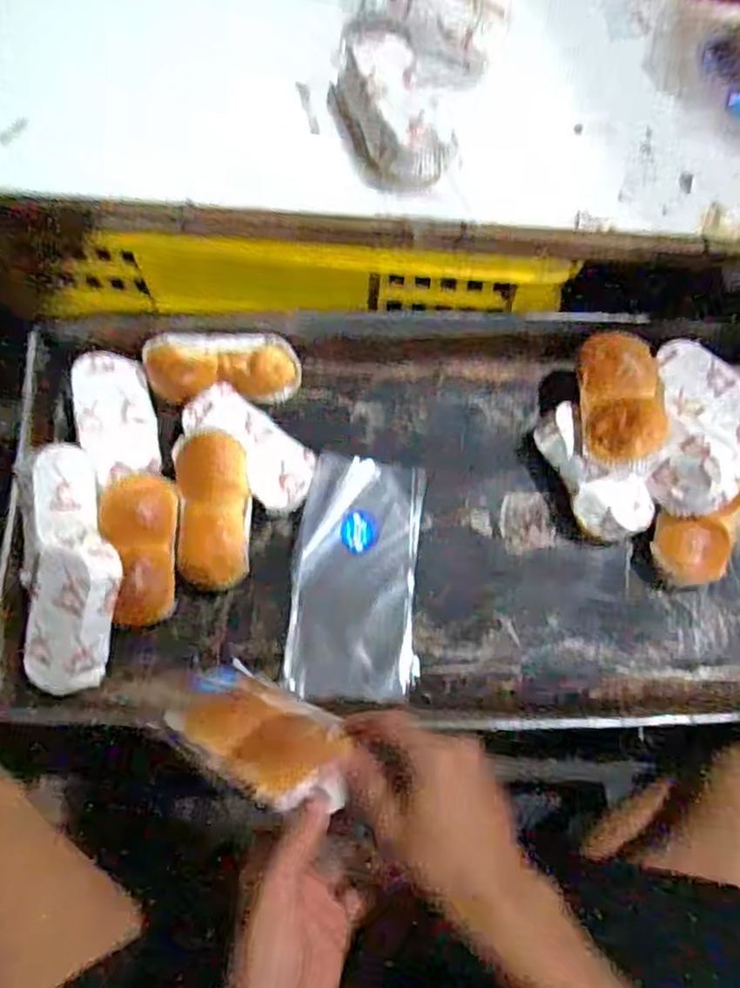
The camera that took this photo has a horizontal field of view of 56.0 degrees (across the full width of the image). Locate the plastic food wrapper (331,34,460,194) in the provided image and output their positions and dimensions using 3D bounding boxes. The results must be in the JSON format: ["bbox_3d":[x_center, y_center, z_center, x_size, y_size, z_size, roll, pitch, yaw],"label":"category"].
[{"bbox_3d":[0.017,-0.329,0.609,0.082,0.054,0.142,-20,76,-7],"label":"plastic food wrapper"}]

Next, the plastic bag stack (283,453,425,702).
[{"bbox_3d":[-0.012,0.075,0.645,0.116,0.024,0.218,3,74,0],"label":"plastic bag stack"}]

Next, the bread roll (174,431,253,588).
[{"bbox_3d":[-0.139,0.013,0.619,0.063,0.038,0.135,-2,95,-2],"label":"bread roll"}]

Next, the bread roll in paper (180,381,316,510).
[{"bbox_3d":[-0.113,-0.043,0.658,0.136,0.046,0.064,39,77,9],"label":"bread roll in paper"}]

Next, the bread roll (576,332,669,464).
[{"bbox_3d":[0.234,-0.091,0.642,0.069,0.054,0.128,4,74,0],"label":"bread roll"}]

